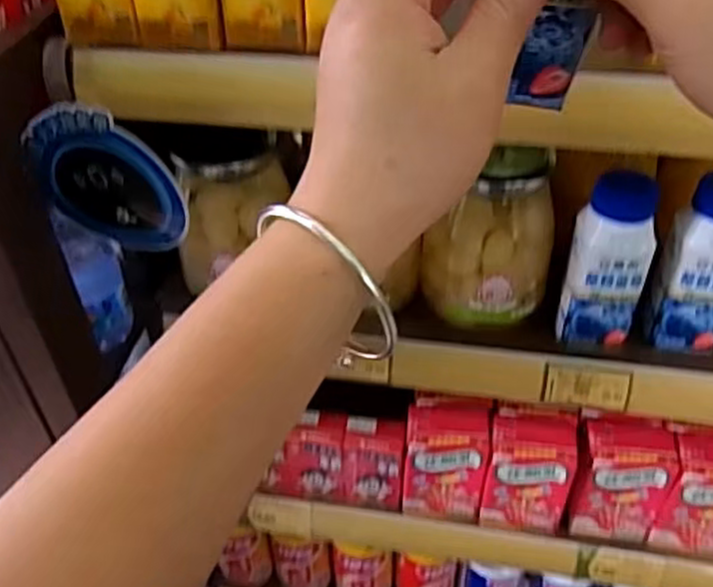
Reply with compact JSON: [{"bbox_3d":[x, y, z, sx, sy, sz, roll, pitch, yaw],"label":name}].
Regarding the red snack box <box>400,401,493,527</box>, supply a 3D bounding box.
[{"bbox_3d":[0.078,0.144,0.619,0.069,0.103,0.055,6,43,10],"label":"red snack box"}]

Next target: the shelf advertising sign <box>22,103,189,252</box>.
[{"bbox_3d":[-0.152,-0.067,0.440,0.089,0.098,0.010,5,43,9],"label":"shelf advertising sign"}]

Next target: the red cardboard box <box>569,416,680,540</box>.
[{"bbox_3d":[0.221,0.154,0.602,0.066,0.105,0.054,5,43,9],"label":"red cardboard box"}]

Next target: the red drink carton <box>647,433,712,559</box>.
[{"bbox_3d":[0.286,0.167,0.589,0.066,0.103,0.049,9,44,12],"label":"red drink carton"}]

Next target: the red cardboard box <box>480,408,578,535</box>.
[{"bbox_3d":[0.146,0.150,0.604,0.069,0.100,0.055,9,44,12],"label":"red cardboard box"}]

